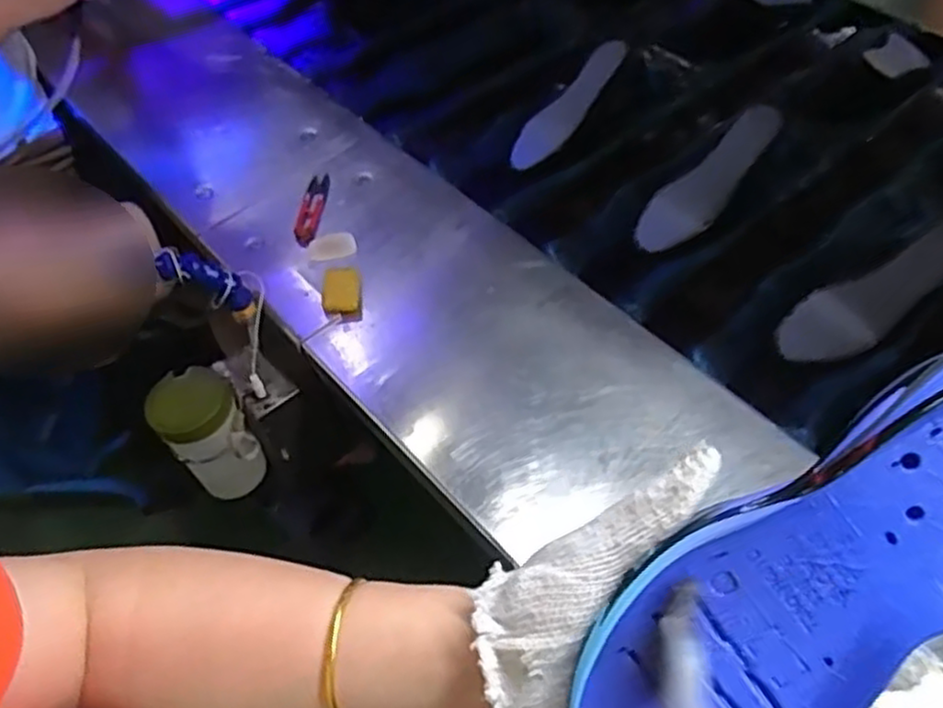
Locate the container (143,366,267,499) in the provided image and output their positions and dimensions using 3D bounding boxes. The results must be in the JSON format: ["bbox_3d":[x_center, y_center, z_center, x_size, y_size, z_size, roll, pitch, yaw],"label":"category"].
[{"bbox_3d":[-0.260,0.083,0.727,0.074,0.130,0.075,-1,51,1],"label":"container"}]

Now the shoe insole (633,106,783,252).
[{"bbox_3d":[0.256,-0.183,0.781,0.196,0.006,0.060,-43,71,2],"label":"shoe insole"}]

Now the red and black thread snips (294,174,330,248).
[{"bbox_3d":[-0.167,-0.154,0.768,0.023,0.010,0.114,2,51,3],"label":"red and black thread snips"}]

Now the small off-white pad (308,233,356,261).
[{"bbox_3d":[-0.139,-0.108,0.733,0.046,0.008,0.032,-17,53,-12],"label":"small off-white pad"}]

